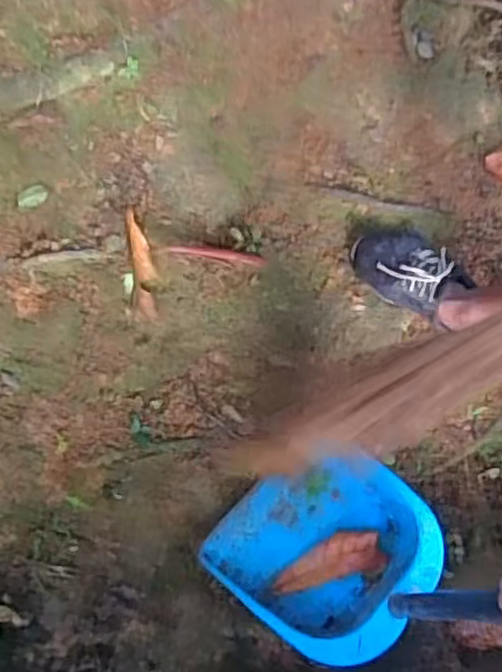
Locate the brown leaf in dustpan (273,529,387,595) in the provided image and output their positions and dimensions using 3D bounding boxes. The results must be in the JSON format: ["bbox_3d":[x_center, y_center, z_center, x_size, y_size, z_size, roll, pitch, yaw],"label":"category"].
[{"bbox_3d":[0.112,0.329,1.022,0.165,0.019,0.065,-10,75,-5],"label":"brown leaf in dustpan"}]

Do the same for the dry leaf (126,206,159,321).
[{"bbox_3d":[-0.150,-0.097,0.967,0.031,0.025,0.160,-9,109,-3],"label":"dry leaf"}]

